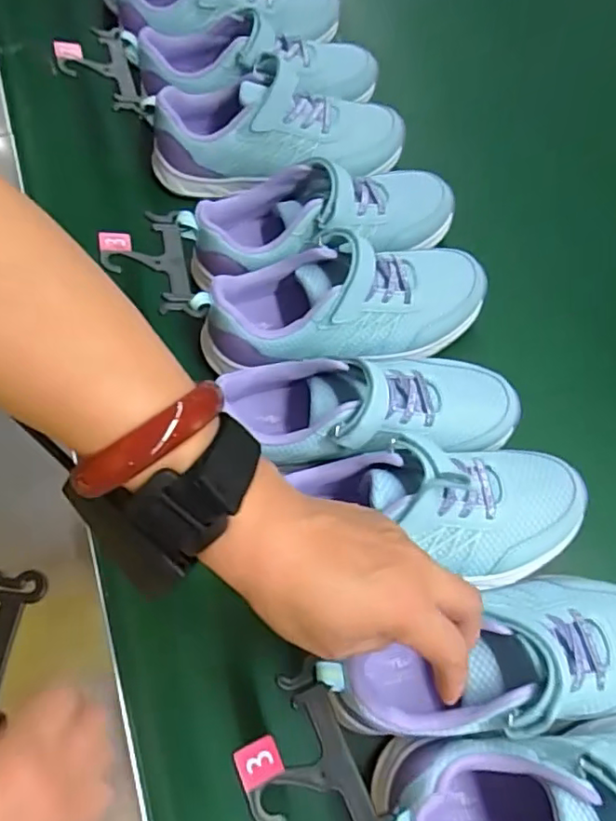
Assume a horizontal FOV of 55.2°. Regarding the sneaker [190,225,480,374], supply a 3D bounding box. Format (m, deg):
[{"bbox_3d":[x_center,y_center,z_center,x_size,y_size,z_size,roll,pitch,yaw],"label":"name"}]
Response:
[{"bbox_3d":[0.032,-0.087,0.474,0.233,0.077,0.084,-10,67,-7],"label":"sneaker"}]

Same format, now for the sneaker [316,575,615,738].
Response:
[{"bbox_3d":[0.129,0.154,0.365,0.229,0.078,0.084,-7,66,-10],"label":"sneaker"}]

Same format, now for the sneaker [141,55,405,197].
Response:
[{"bbox_3d":[-0.026,-0.262,0.549,0.233,0.082,0.081,-7,66,-6],"label":"sneaker"}]

